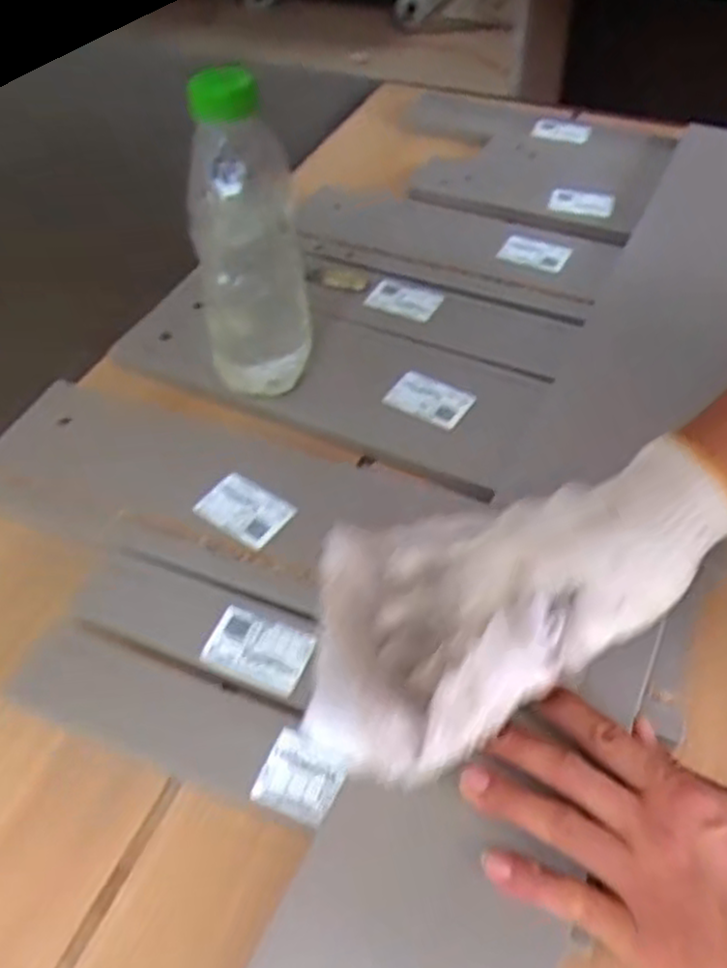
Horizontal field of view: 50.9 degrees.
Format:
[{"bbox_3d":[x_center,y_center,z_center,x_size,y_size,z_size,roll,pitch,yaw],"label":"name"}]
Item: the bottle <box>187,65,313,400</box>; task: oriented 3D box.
[{"bbox_3d":[-0.084,-0.174,0.541,0.075,0.222,0.090,-10,50,-4],"label":"bottle"}]

